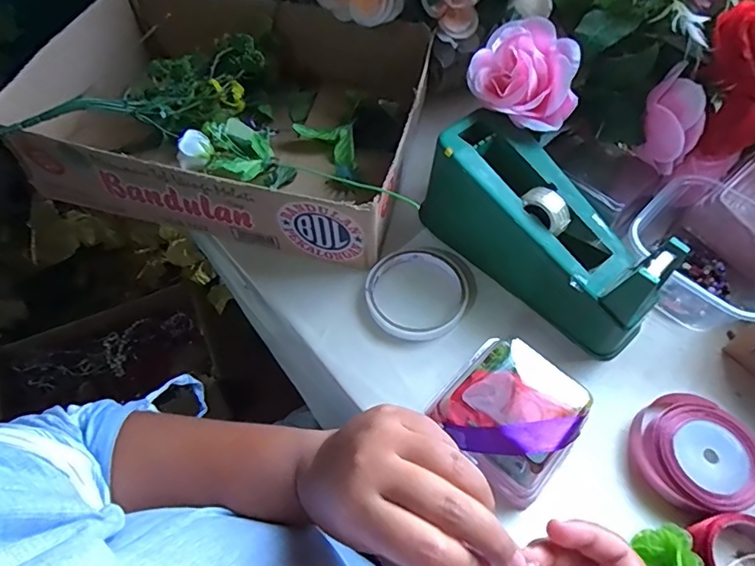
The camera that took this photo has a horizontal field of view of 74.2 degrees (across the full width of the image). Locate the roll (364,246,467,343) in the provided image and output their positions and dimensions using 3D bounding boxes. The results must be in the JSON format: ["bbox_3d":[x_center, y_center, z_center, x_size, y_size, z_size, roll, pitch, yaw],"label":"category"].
[{"bbox_3d":[0.032,0.007,0.429,0.088,0.014,0.090,0,57,1],"label":"roll"}]

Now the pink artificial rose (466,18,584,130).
[{"bbox_3d":[0.118,-0.168,0.409,0.086,0.056,0.081,13,58,9],"label":"pink artificial rose"}]

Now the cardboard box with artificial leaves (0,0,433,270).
[{"bbox_3d":[-0.144,-0.185,0.507,0.382,0.087,0.280,15,59,10],"label":"cardboard box with artificial leaves"}]

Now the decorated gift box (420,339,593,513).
[{"bbox_3d":[0.095,0.091,0.355,0.089,0.046,0.085,39,66,22],"label":"decorated gift box"}]

